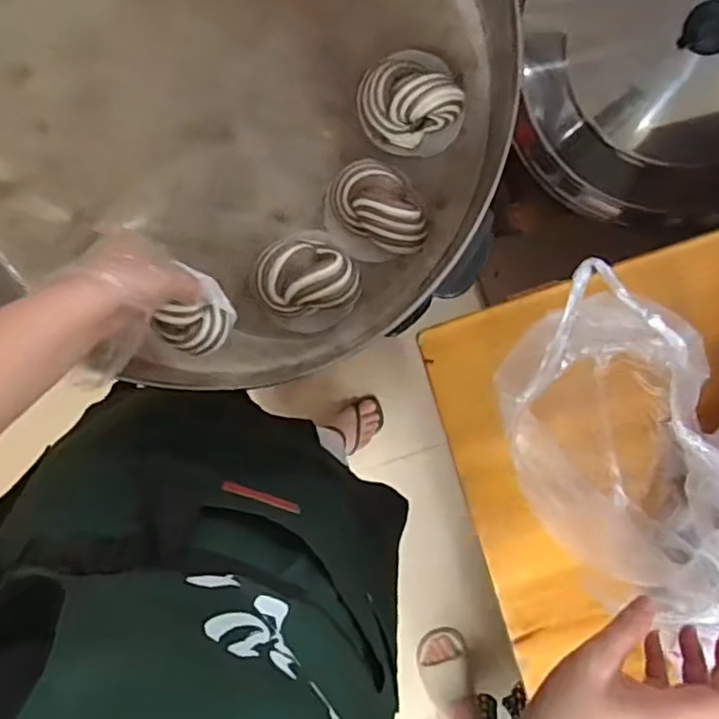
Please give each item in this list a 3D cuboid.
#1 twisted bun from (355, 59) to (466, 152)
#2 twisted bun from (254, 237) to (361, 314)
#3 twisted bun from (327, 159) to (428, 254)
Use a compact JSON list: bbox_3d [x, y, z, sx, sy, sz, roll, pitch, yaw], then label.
[{"bbox_3d":[0.044,-0.230,0.591,0.094,0.043,0.072,24,96,-5],"label":"twisted bun"},{"bbox_3d":[-0.048,-0.078,0.604,0.094,0.036,0.072,-8,97,-1],"label":"twisted bun"},{"bbox_3d":[0.021,-0.142,0.600,0.098,0.030,0.063,29,95,-6],"label":"twisted bun"}]

